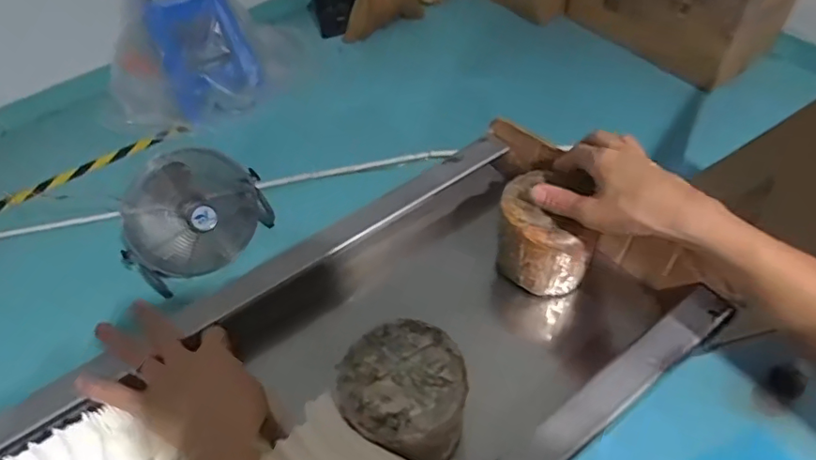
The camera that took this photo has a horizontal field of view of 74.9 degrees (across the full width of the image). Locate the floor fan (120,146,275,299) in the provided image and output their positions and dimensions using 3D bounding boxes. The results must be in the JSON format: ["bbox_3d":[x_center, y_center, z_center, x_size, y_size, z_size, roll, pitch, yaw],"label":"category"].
[{"bbox_3d":[-0.661,-0.047,1.666,0.428,0.334,0.305,-21,54,-12],"label":"floor fan"}]

